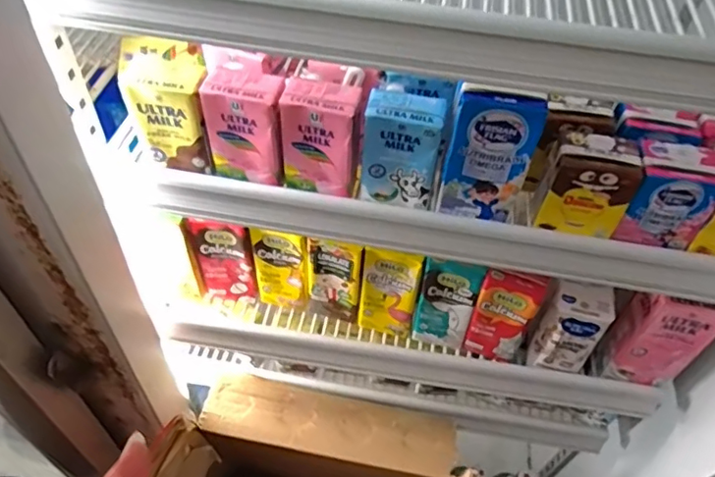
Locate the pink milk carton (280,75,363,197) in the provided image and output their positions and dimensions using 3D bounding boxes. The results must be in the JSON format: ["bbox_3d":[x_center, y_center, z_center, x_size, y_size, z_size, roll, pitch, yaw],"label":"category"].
[{"bbox_3d":[-0.025,-0.069,0.387,0.050,0.074,0.031,10,50,4],"label":"pink milk carton"}]

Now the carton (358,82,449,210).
[{"bbox_3d":[0.032,-0.062,0.384,0.052,0.074,0.035,8,50,2],"label":"carton"}]

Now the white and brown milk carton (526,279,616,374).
[{"bbox_3d":[0.185,0.080,0.492,0.048,0.091,0.034,14,50,7],"label":"white and brown milk carton"}]

